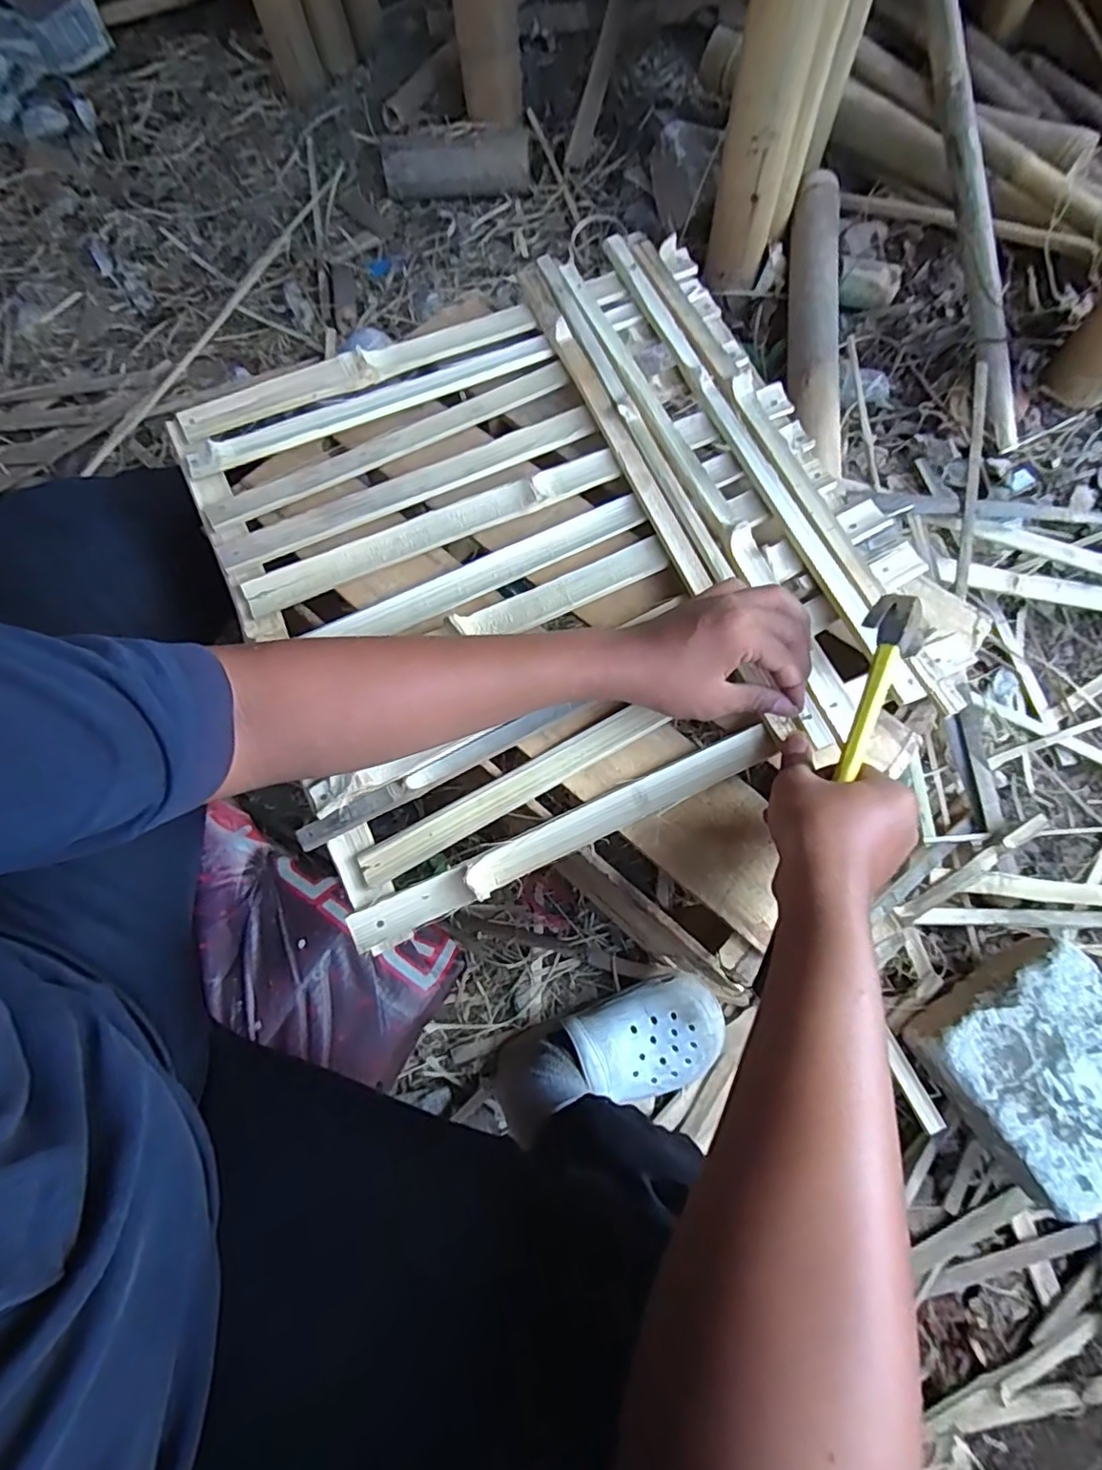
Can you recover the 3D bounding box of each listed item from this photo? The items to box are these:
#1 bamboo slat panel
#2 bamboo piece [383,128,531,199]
[{"bbox_3d":[-0.002,-0.157,0.509,0.501,0.038,0.505,-25,76,-5],"label":"bamboo slat panel"},{"bbox_3d":[-0.168,-1.023,1.100,0.261,0.060,0.075,-6,72,-1],"label":"bamboo piece"}]

